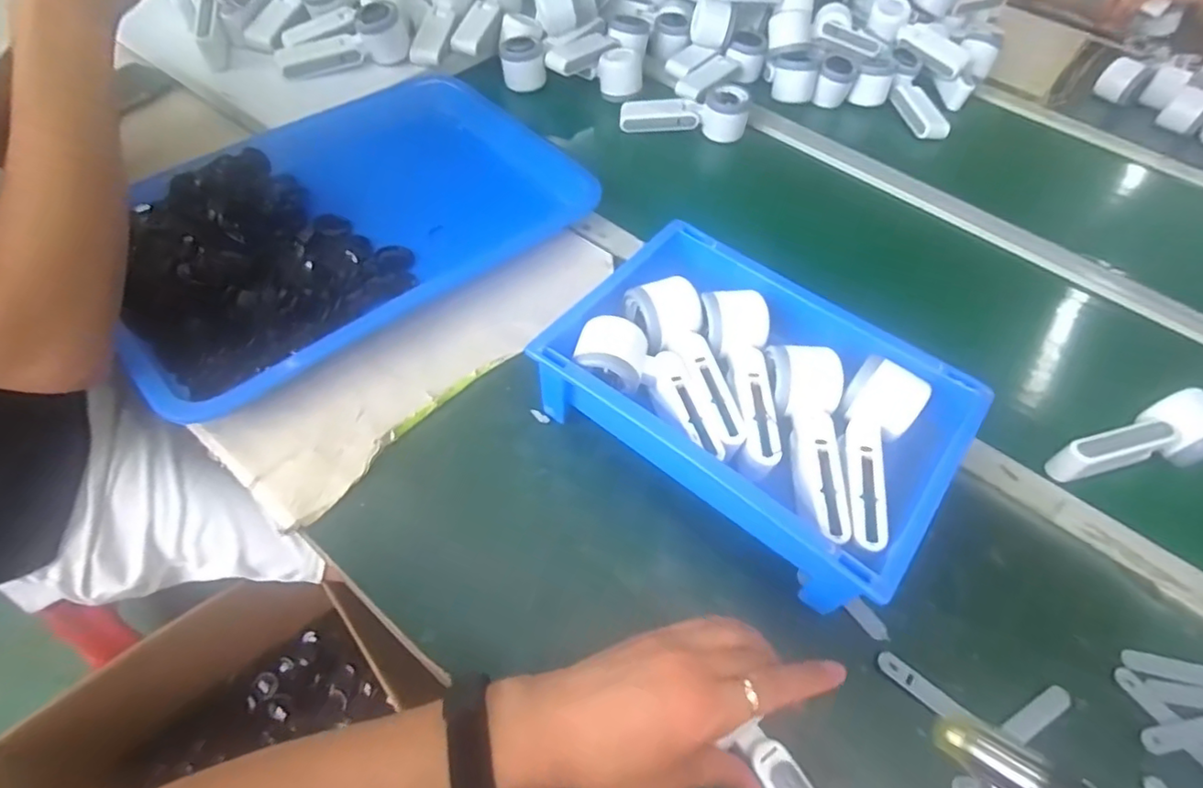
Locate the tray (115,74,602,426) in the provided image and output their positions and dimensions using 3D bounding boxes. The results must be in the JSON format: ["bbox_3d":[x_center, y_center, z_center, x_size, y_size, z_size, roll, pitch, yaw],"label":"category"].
[{"bbox_3d":[-0.271,-0.193,0.635,0.477,0.044,0.320,-37,65,-28],"label":"tray"}]

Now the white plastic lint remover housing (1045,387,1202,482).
[{"bbox_3d":[0.474,0.051,0.529,0.160,0.057,0.056,-18,58,-18],"label":"white plastic lint remover housing"}]

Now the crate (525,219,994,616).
[{"bbox_3d":[0.122,0.005,0.500,0.296,0.097,0.215,33,58,18],"label":"crate"}]

